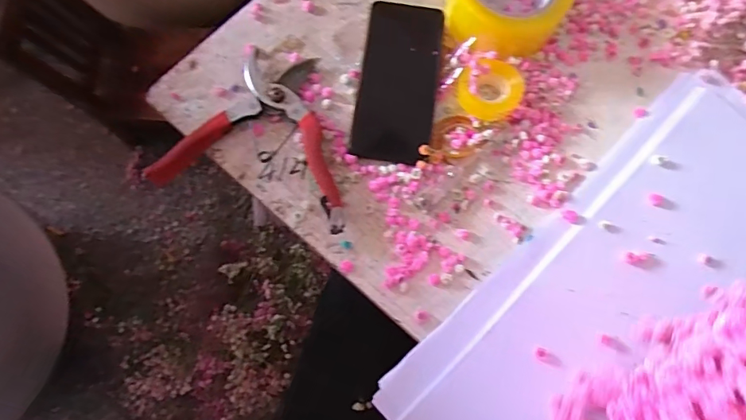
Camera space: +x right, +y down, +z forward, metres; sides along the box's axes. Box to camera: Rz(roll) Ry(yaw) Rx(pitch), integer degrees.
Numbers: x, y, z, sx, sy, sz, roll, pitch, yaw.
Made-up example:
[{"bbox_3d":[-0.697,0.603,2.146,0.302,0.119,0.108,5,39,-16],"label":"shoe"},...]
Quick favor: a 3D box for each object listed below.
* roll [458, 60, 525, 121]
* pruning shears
[{"bbox_3d":[0.112,-0.111,0.452,0.057,0.017,0.050,-19,75,-7],"label":"roll"},{"bbox_3d":[-0.093,-0.075,0.438,0.169,0.021,0.156,14,74,3],"label":"pruning shears"}]

